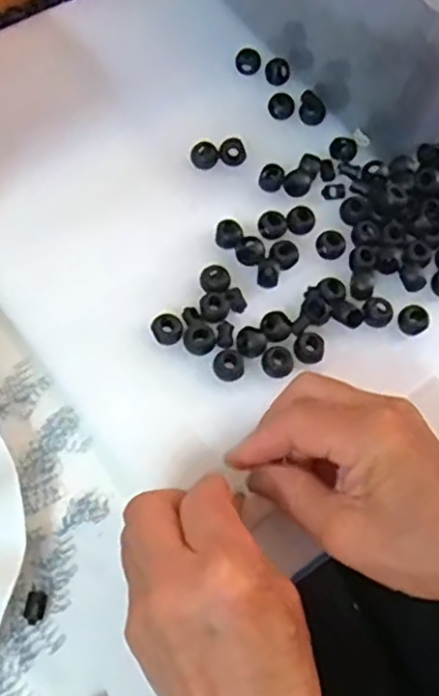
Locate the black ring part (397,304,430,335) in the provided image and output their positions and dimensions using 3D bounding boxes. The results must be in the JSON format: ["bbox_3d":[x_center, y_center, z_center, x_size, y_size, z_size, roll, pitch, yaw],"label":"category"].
[{"bbox_3d":[0.113,-0.017,0.404,0.017,0.008,0.016,-38,72,-18],"label":"black ring part"}]

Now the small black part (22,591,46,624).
[{"bbox_3d":[-0.089,0.125,0.335,0.010,0.005,0.015,5,65,0],"label":"small black part"}]

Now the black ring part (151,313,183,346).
[{"bbox_3d":[-0.030,-0.011,0.392,0.017,0.011,0.015,-4,65,-4],"label":"black ring part"}]

